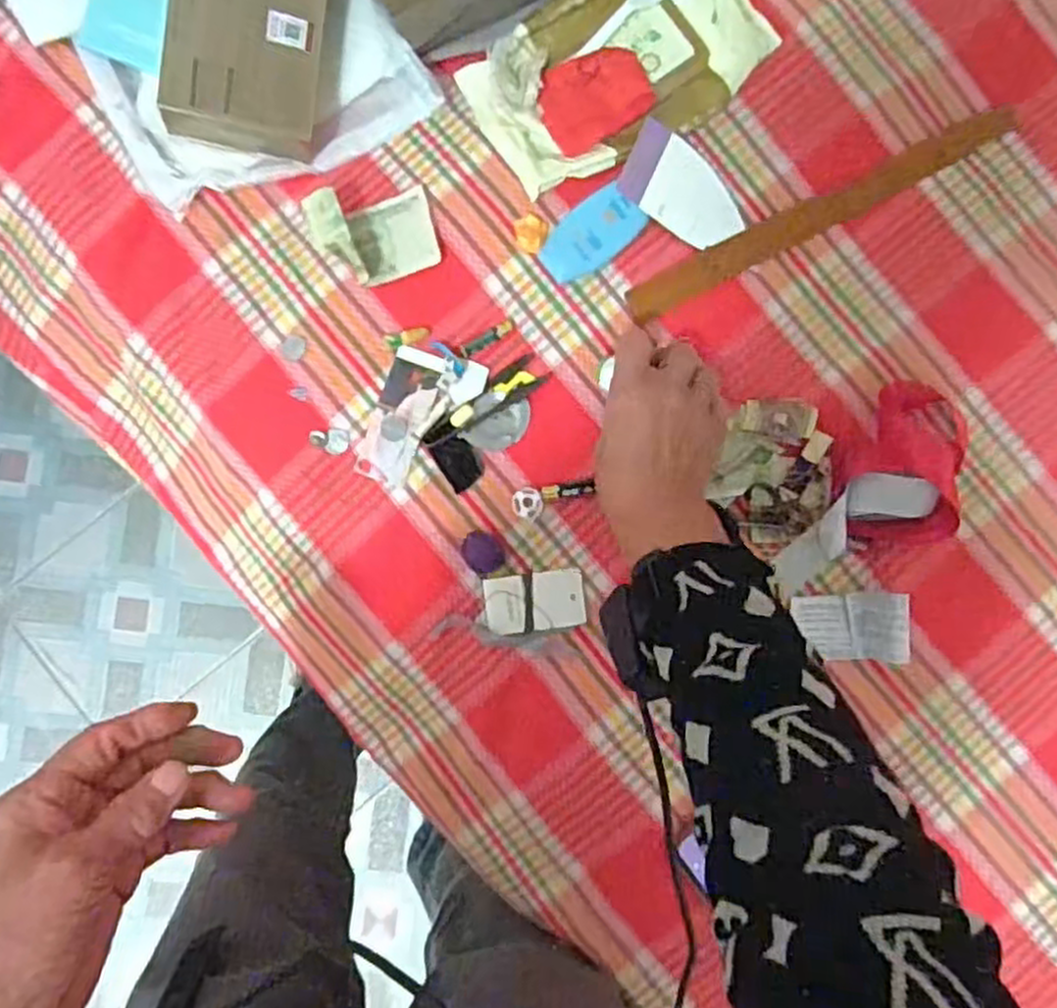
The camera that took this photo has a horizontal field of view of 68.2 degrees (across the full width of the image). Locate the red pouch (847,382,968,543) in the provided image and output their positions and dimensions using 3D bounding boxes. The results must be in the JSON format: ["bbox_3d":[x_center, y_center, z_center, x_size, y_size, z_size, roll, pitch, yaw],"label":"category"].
[{"bbox_3d":[0.278,-0.029,0.556,0.067,0.043,0.123,16,87,-1],"label":"red pouch"}]

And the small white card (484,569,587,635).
[{"bbox_3d":[0.005,0.071,0.562,0.071,0.006,0.042,-5,88,-5],"label":"small white card"}]

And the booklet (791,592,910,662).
[{"bbox_3d":[0.234,0.089,0.557,0.071,0.029,0.049,0,87,-5],"label":"booklet"}]

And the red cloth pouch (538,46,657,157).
[{"bbox_3d":[0.049,-0.295,0.566,0.079,0.008,0.063,-27,90,-6],"label":"red cloth pouch"}]

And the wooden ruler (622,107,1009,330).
[{"bbox_3d":[0.222,-0.221,0.594,0.324,0.009,0.027,-27,98,-3],"label":"wooden ruler"}]

